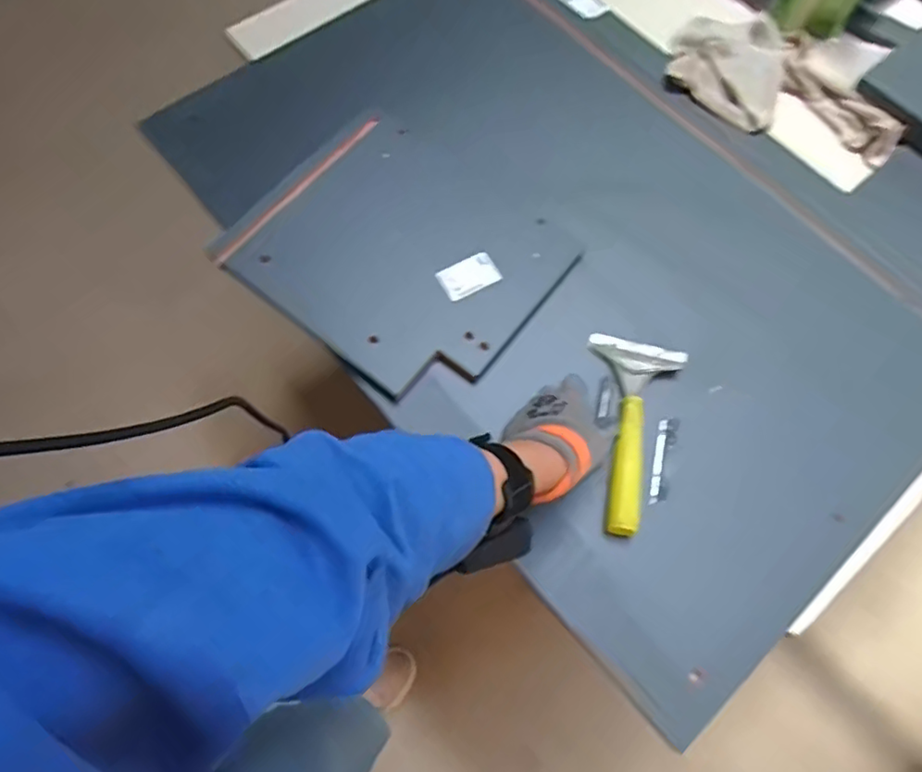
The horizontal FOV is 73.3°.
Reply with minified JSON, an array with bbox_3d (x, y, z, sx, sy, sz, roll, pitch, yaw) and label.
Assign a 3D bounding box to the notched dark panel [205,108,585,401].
[{"bbox_3d":[-0.070,-0.153,0.707,0.327,0.024,0.275,37,71,11],"label":"notched dark panel"}]

